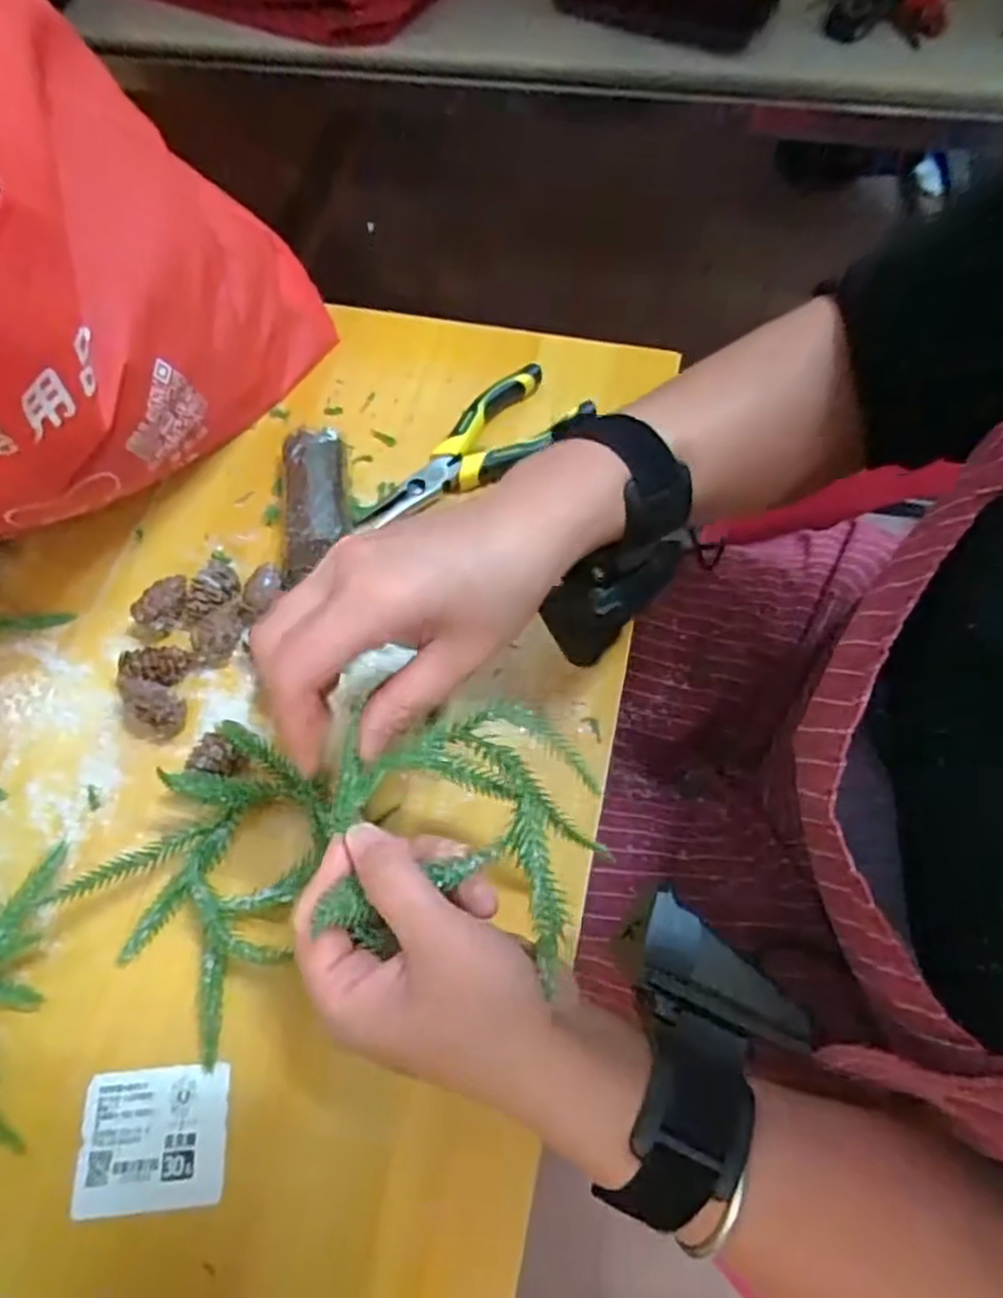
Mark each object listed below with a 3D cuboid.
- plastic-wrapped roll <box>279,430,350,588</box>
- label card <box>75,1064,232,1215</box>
[{"bbox_3d":[-0.107,-0.082,0.425,0.036,0.030,0.101,-9,63,-3],"label":"plastic-wrapped roll"},{"bbox_3d":[-0.141,0.197,0.298,0.058,0.004,0.048,-5,63,-1],"label":"label card"}]

